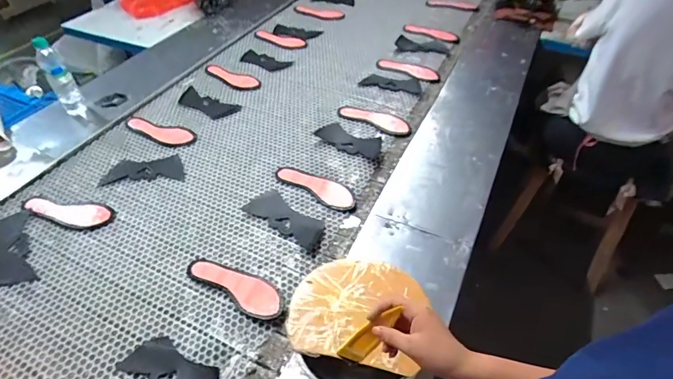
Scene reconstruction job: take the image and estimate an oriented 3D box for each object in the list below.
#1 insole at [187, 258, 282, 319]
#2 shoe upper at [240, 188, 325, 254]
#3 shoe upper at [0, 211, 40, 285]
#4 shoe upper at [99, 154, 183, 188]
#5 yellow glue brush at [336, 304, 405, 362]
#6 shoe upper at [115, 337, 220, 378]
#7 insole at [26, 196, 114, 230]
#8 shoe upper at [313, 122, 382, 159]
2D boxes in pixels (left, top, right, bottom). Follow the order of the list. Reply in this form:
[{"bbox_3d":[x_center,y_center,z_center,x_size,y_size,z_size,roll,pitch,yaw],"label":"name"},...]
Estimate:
[{"bbox_3d":[-0.210,0.197,0.832,0.239,0.016,0.078,18,46,24],"label":"insole"},{"bbox_3d":[-0.119,0.067,0.964,0.214,0.005,0.088,26,49,24],"label":"shoe upper"},{"bbox_3d":[-0.735,0.135,0.897,0.084,0.005,0.220,-25,50,-22],"label":"shoe upper"},{"bbox_3d":[-0.520,-0.054,1.081,0.209,0.005,0.100,-8,46,-7],"label":"shoe upper"},{"bbox_3d":[0.042,0.195,0.531,0.030,0.121,0.006,48,29,23],"label":"yellow glue brush"},{"bbox_3d":[-0.287,0.324,0.700,0.199,0.025,0.086,21,49,20],"label":"shoe upper"},{"bbox_3d":[-0.657,0.050,0.985,0.232,0.009,0.082,14,47,14],"label":"insole"},{"bbox_3d":[0.041,-0.151,1.152,0.178,0.029,0.097,21,49,20],"label":"shoe upper"}]

